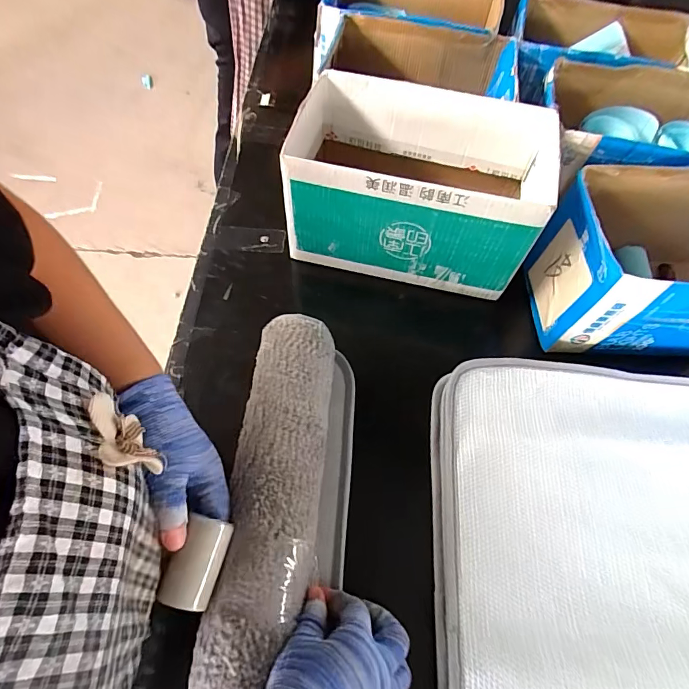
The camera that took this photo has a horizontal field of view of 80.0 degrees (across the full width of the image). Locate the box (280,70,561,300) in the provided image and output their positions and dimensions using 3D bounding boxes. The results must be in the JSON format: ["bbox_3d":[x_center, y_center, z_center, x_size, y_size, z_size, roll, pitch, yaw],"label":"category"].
[{"bbox_3d":[0.095,-0.196,0.533,0.309,0.167,0.180,13,61,5],"label":"box"}]

